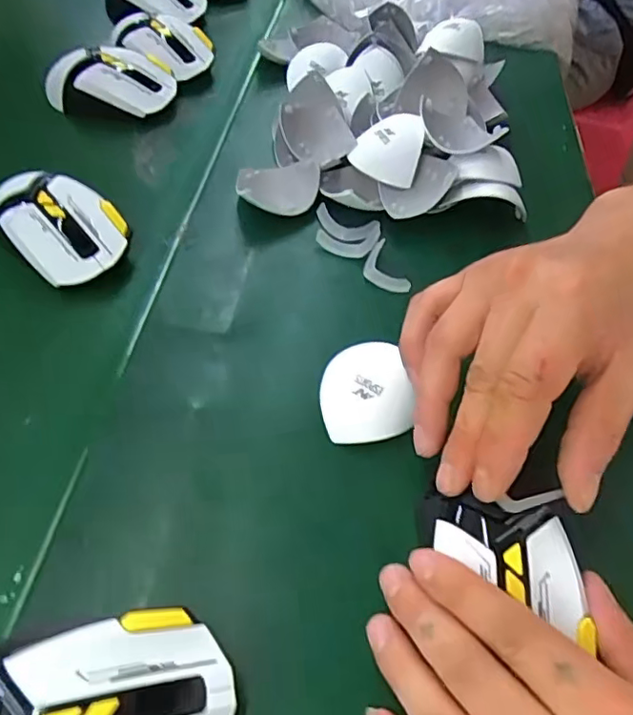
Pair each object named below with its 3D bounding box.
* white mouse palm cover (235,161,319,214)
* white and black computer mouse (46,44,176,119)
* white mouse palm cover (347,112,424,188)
[{"bbox_3d":[-0.027,-0.125,0.417,0.060,0.016,0.046,-7,53,-9],"label":"white mouse palm cover"},{"bbox_3d":[-0.184,-0.244,0.507,0.114,0.049,0.063,15,53,8],"label":"white and black computer mouse"},{"bbox_3d":[0.053,-0.158,0.424,0.050,0.018,0.054,17,94,10],"label":"white mouse palm cover"}]

